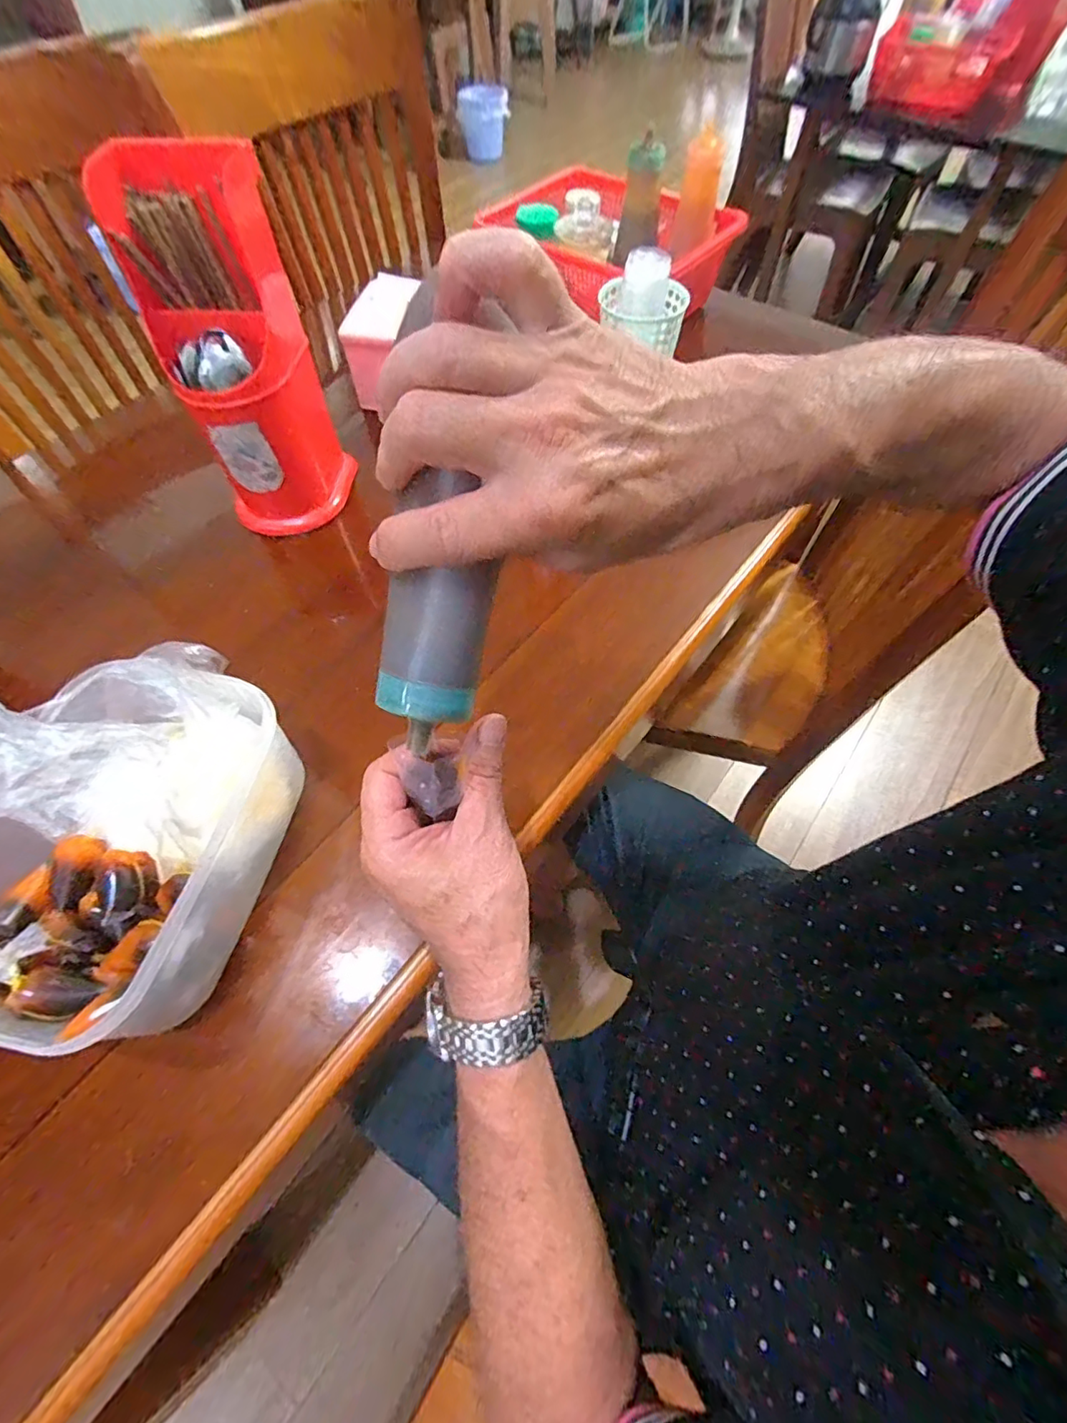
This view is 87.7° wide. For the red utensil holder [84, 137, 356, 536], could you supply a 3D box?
[{"bbox_3d":[-0.253,-0.302,0.502,0.126,0.269,0.100,-21,62,-11],"label":"red utensil holder"}]

